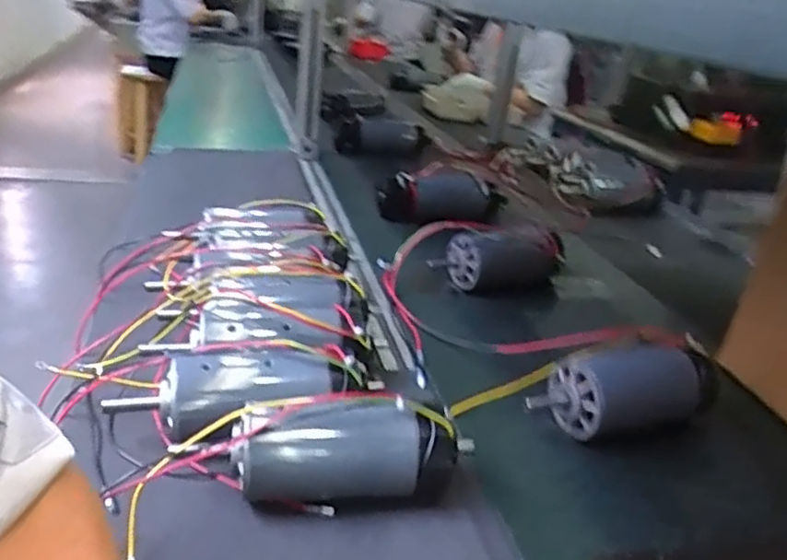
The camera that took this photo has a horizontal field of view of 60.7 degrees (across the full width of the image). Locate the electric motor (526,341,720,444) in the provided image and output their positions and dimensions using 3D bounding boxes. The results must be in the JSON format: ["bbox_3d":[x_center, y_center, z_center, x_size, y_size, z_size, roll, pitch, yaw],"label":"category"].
[{"bbox_3d":[0.225,0.111,0.679,0.209,0.070,0.075,-2,25,-18],"label":"electric motor"}]

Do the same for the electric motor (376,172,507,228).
[{"bbox_3d":[0.086,-0.140,1.189,0.230,0.080,0.078,5,23,-3],"label":"electric motor"}]

